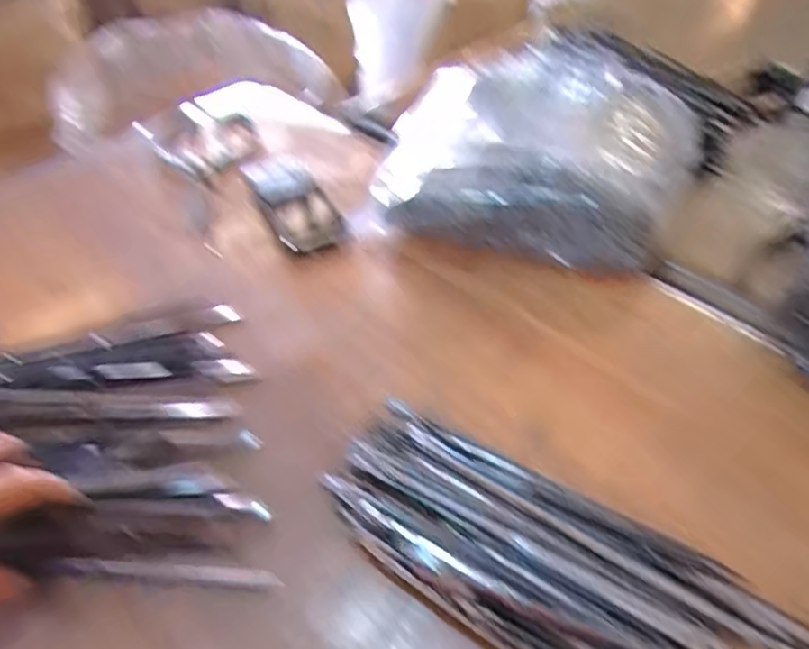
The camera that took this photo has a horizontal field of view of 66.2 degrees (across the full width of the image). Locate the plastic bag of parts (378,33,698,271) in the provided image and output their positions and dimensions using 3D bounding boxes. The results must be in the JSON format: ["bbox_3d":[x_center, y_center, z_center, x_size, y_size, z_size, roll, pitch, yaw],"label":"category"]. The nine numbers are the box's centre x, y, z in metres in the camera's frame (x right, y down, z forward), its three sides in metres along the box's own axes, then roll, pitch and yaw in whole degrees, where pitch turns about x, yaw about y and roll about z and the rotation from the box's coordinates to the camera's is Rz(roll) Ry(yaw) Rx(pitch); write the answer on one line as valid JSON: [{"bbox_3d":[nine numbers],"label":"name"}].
[{"bbox_3d":[0.117,-0.154,0.515,0.240,0.085,0.255,10,46,14],"label":"plastic bag of parts"}]

